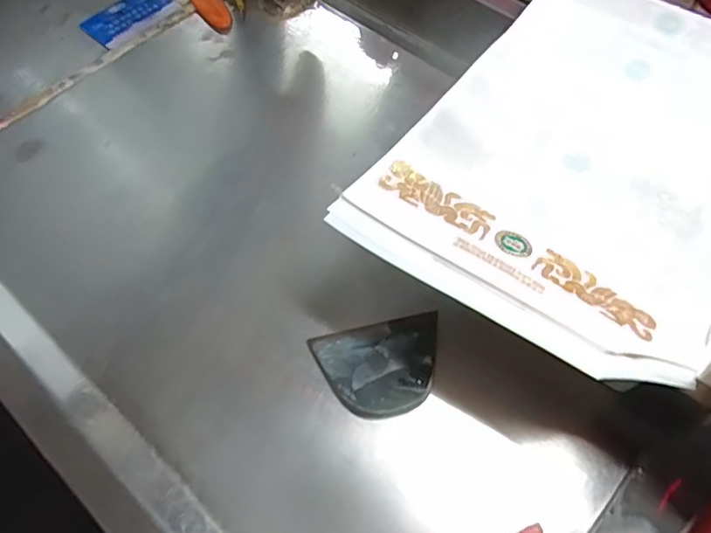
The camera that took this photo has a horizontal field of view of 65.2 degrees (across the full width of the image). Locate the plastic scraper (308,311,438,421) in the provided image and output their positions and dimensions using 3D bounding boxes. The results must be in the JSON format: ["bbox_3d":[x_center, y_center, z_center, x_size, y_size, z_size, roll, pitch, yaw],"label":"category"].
[{"bbox_3d":[0.018,0.063,0.351,0.079,0.010,0.061,-14,62,-5],"label":"plastic scraper"}]

